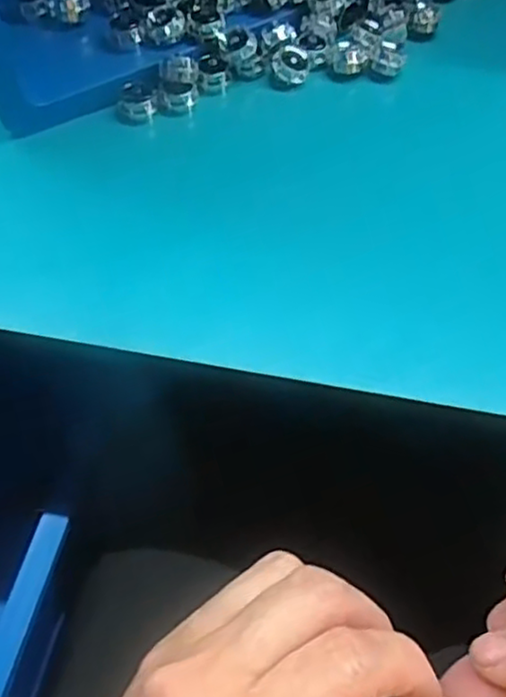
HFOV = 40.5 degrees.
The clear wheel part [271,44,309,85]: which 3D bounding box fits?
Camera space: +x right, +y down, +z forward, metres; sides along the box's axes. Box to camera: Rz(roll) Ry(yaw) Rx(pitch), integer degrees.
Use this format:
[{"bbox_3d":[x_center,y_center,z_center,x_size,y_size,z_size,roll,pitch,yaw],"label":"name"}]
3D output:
[{"bbox_3d":[0.025,-0.193,0.464,0.025,0.015,0.027,7,61,1],"label":"clear wheel part"}]

